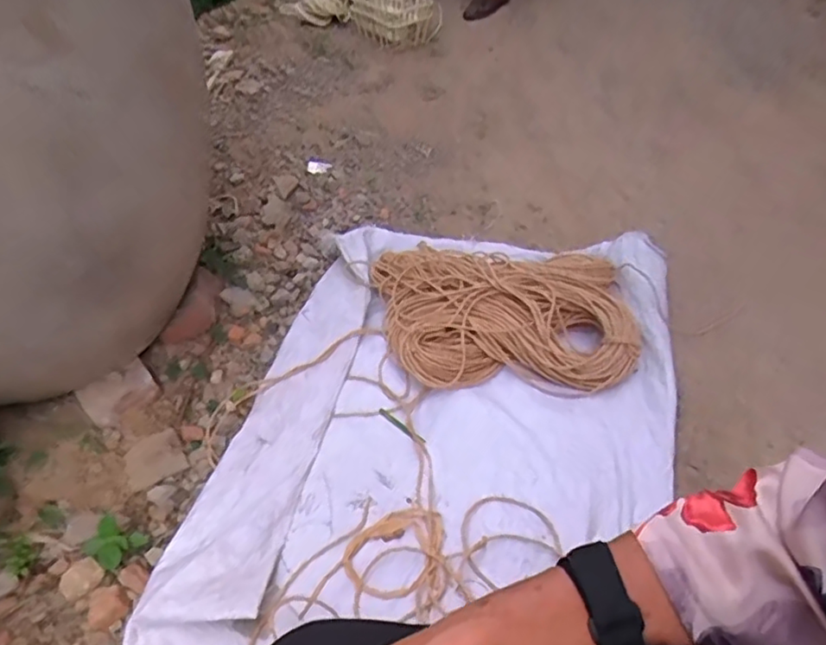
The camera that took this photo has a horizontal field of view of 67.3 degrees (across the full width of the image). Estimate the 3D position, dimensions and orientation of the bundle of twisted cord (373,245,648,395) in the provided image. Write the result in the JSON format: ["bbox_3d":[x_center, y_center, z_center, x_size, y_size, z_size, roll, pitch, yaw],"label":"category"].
[{"bbox_3d":[0.165,-0.034,1.202,0.482,0.079,0.371,-1,45,4],"label":"bundle of twisted cord"}]

